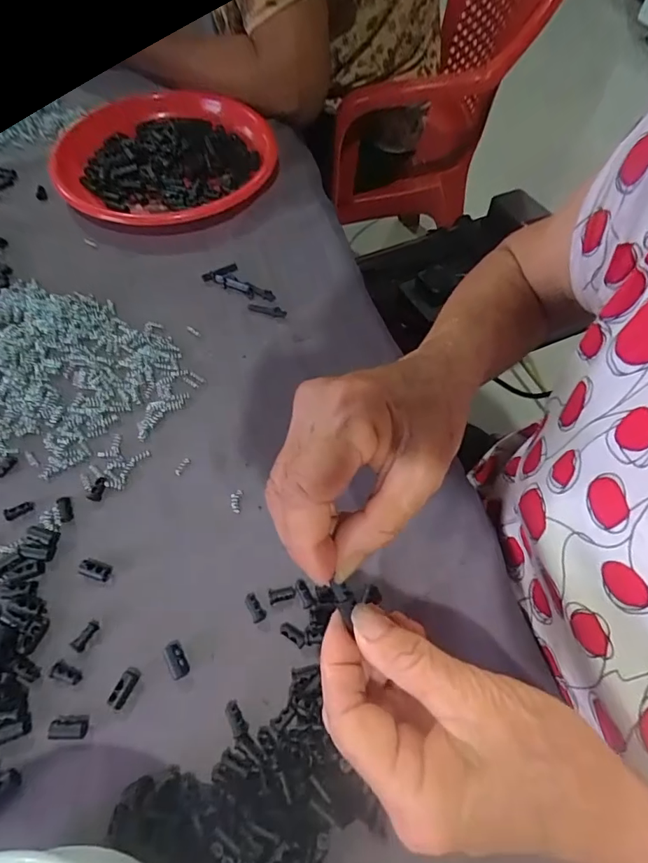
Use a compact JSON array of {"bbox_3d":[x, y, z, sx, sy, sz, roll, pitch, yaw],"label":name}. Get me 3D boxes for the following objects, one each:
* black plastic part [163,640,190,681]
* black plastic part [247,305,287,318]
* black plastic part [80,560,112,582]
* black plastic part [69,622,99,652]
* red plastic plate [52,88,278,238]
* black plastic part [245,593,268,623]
[{"bbox_3d":[-0.087,0.134,0.272,0.011,0.008,0.020,-32,66,-19],"label":"black plastic part"},{"bbox_3d":[-0.050,-0.107,0.409,0.035,0.004,0.009,19,61,9],"label":"black plastic part"},{"bbox_3d":[-0.146,0.088,0.293,0.020,0.004,0.009,16,61,7],"label":"black plastic part"},{"bbox_3d":[-0.142,0.122,0.275,0.008,0.004,0.017,33,64,16],"label":"black plastic part"},{"bbox_3d":[-0.163,-0.282,0.486,0.216,0.042,0.201,1,60,-2],"label":"red plastic plate"},{"bbox_3d":[-0.043,0.109,0.287,0.009,0.007,0.019,-25,64,-16],"label":"black plastic part"}]

